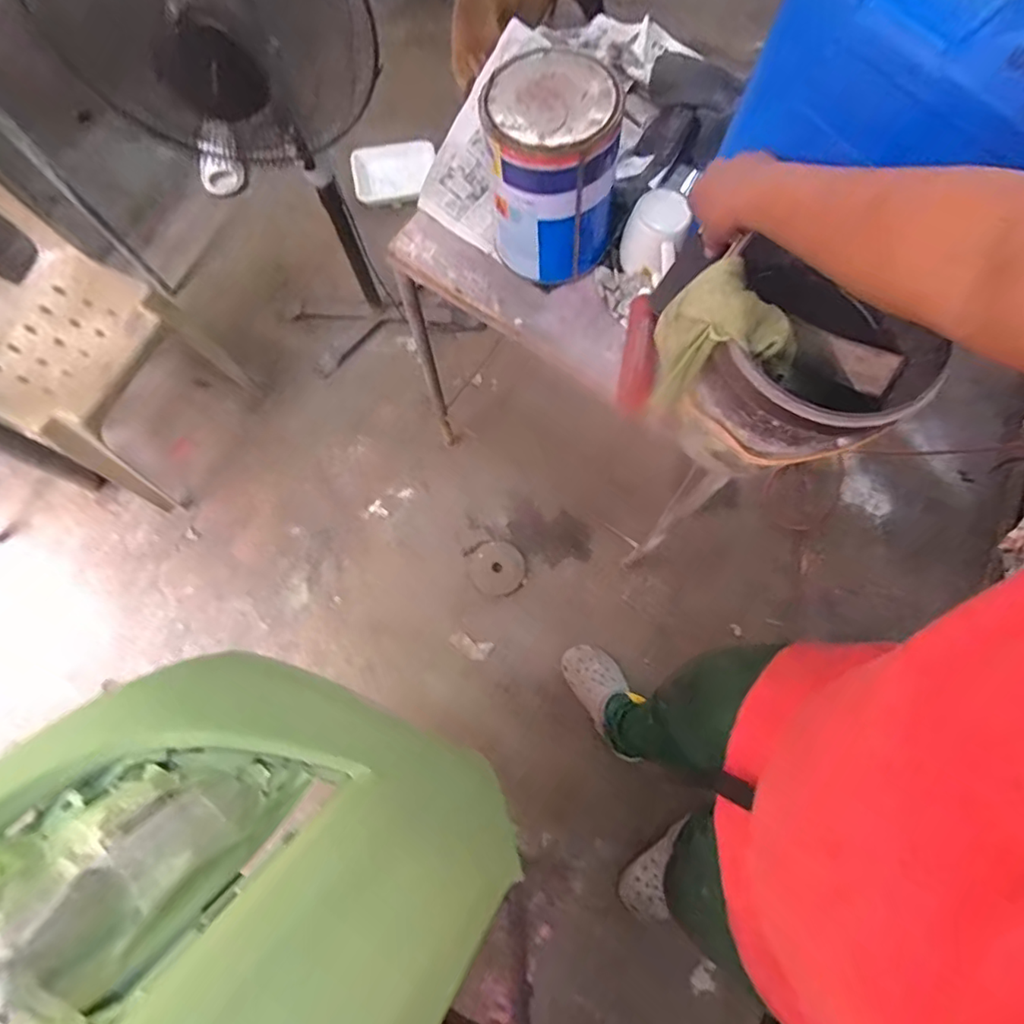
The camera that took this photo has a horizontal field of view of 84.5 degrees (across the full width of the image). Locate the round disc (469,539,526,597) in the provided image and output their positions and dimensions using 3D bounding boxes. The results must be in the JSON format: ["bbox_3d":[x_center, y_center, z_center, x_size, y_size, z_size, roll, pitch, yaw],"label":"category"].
[{"bbox_3d":[-0.039,0.143,1.463,0.141,0.023,0.140,0,74,-1],"label":"round disc"}]

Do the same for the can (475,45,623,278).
[{"bbox_3d":[0.053,-0.434,0.740,0.166,0.213,0.158,1,75,-2],"label":"can"}]

